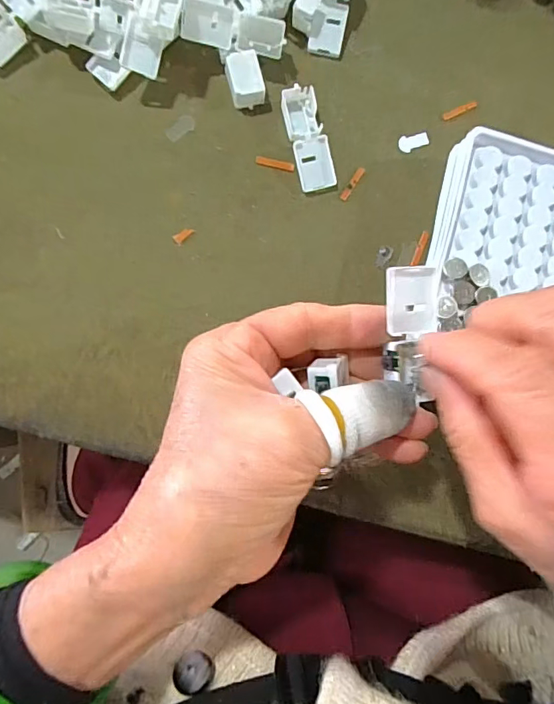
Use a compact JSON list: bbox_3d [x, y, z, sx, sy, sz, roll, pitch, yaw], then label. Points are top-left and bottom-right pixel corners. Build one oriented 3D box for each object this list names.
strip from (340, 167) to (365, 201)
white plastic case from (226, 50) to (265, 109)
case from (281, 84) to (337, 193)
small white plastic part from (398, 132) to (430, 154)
[{"bbox_3d":[0.043,-0.095,0.268,0.004,0.004,0.022,34,85,0],"label":"strip"},{"bbox_3d":[-0.018,-0.151,0.266,0.019,0.011,0.026,-13,85,-5],"label":"white plastic case"},{"bbox_3d":[0.017,-0.118,0.266,0.020,0.009,0.055,-14,86,-5],"label":"case"},{"bbox_3d":[0.079,-0.121,0.274,0.018,0.004,0.010,-13,85,-5],"label":"small white plastic part"}]

